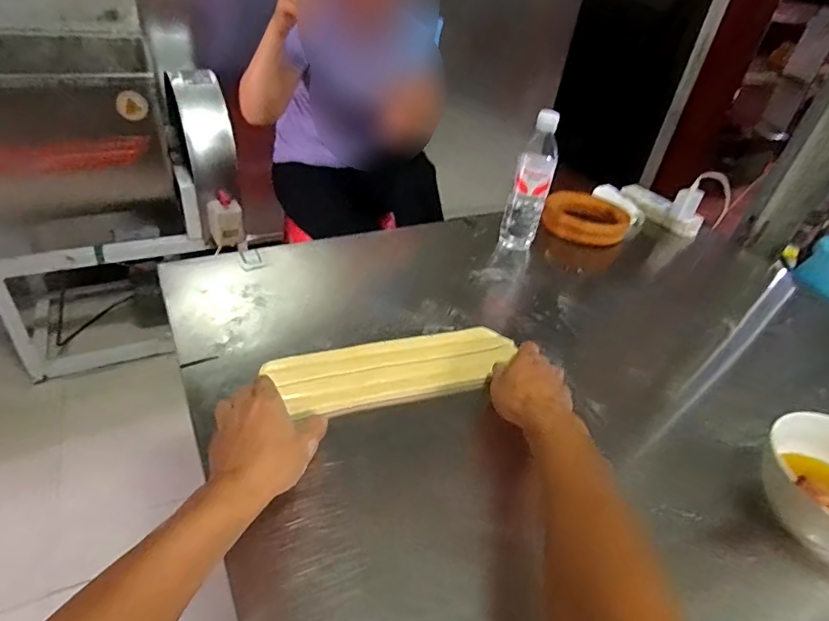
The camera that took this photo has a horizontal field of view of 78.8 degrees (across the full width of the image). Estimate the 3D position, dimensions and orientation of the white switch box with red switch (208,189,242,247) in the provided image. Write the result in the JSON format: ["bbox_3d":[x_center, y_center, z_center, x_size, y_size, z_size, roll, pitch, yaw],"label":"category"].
[{"bbox_3d":[-0.542,-0.269,1.436,0.099,0.147,0.084,-5,39,-15],"label":"white switch box with red switch"}]

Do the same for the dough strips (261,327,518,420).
[{"bbox_3d":[-0.017,0.069,0.636,0.312,0.023,0.103,-8,40,-23],"label":"dough strips"}]

